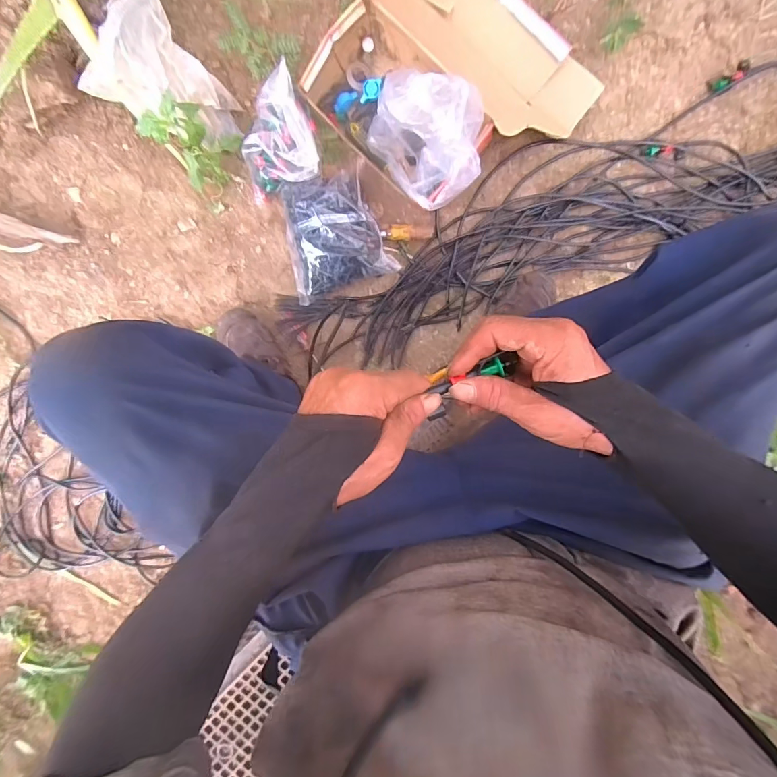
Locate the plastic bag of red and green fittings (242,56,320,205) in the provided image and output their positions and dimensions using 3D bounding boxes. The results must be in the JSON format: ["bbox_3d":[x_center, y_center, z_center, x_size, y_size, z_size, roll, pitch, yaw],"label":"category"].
[{"bbox_3d":[-0.195,-0.427,0.693,0.134,0.106,0.148,-11,95,2],"label":"plastic bag of red and green fittings"}]

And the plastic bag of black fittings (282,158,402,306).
[{"bbox_3d":[-0.101,-0.277,0.728,0.187,0.056,0.197,-18,94,3],"label":"plastic bag of black fittings"}]

